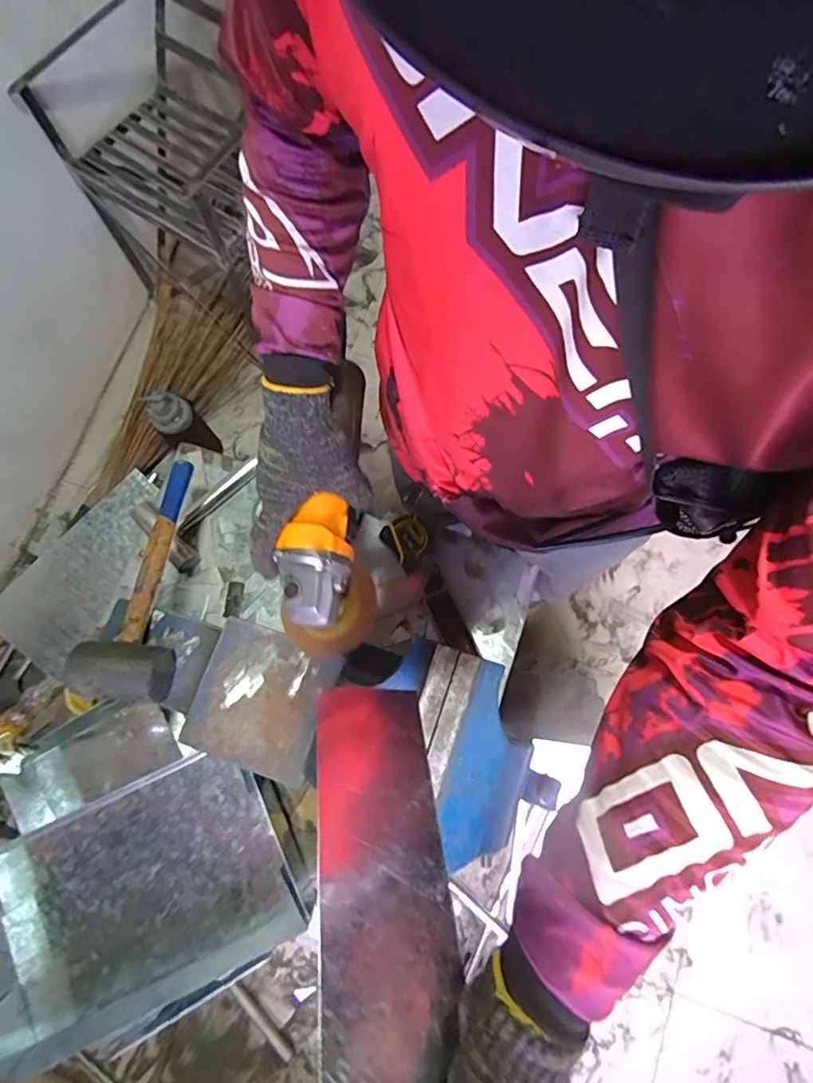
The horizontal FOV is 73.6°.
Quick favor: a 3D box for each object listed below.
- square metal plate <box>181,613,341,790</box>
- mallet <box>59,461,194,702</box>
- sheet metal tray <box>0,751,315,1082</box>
[{"bbox_3d":[-0.166,0.180,0.620,0.144,0.009,0.147,19,77,2],"label":"square metal plate"},{"bbox_3d":[-0.319,0.038,0.684,0.100,0.068,0.318,1,59,2],"label":"mallet"},{"bbox_3d":[-0.335,0.445,0.664,0.390,0.066,0.275,-24,79,-4],"label":"sheet metal tray"}]

